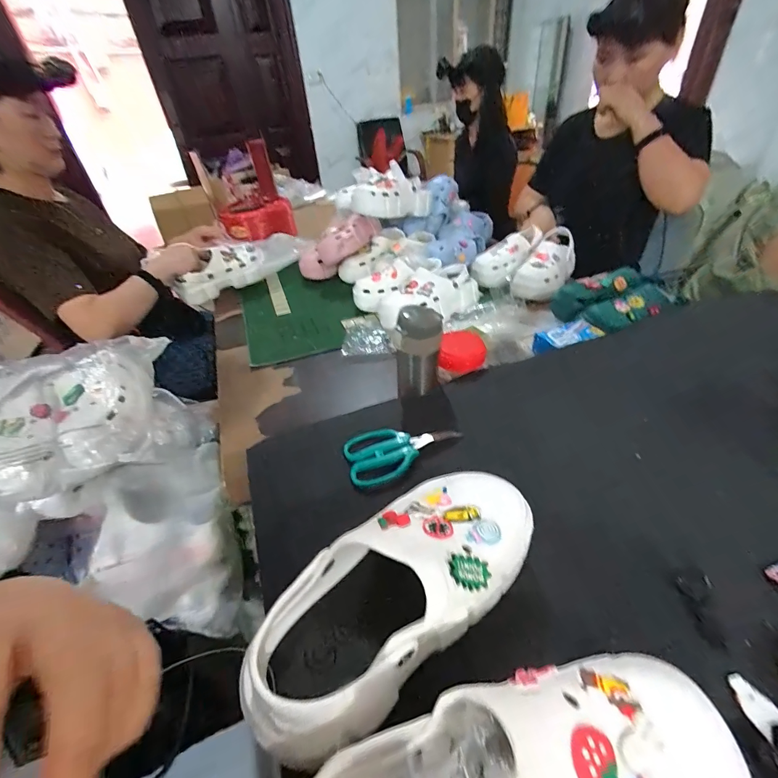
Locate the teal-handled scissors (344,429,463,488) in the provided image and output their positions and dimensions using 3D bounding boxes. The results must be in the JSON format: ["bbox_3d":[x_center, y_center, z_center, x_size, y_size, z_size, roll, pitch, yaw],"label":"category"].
[{"bbox_3d":[0.017,0.073,0.472,0.142,0.017,0.083,-16,40,-12],"label":"teal-handled scissors"}]

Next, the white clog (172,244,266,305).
[{"bbox_3d":[-0.481,-0.341,1.082,0.251,0.099,0.115,-40,48,-22],"label":"white clog"}]

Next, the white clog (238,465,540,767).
[{"bbox_3d":[0.010,0.153,0.288,0.236,0.087,0.099,-33,46,-30],"label":"white clog"}]

